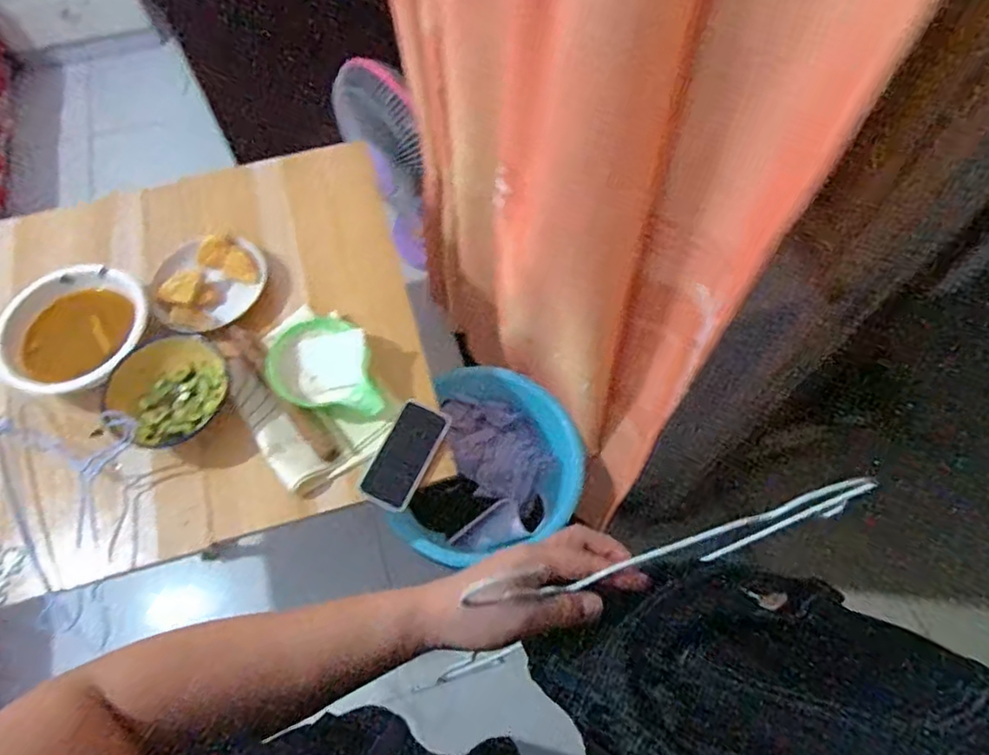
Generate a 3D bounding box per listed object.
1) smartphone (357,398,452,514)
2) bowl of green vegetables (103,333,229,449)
[{"bbox_3d":[-0.128,0.112,0.901,0.074,0.007,0.154,27,76,-2],"label":"smartphone"},{"bbox_3d":[-0.466,0.020,0.901,0.139,0.054,0.167,27,67,12],"label":"bowl of green vegetables"}]

